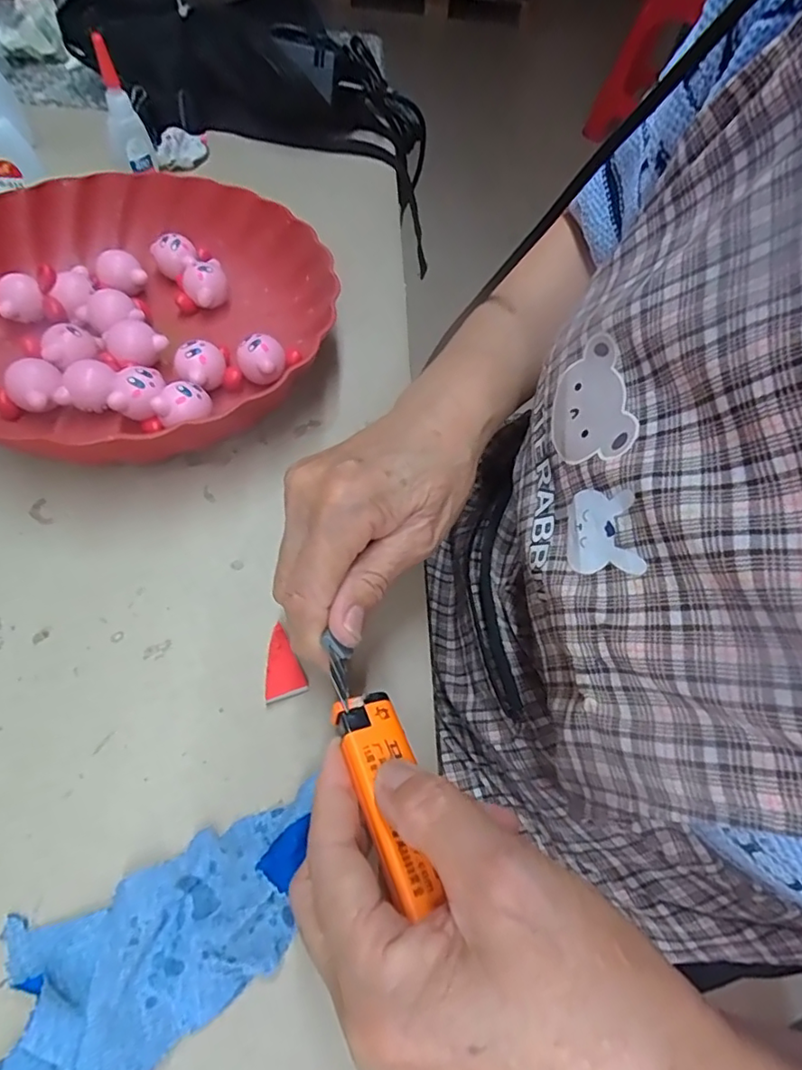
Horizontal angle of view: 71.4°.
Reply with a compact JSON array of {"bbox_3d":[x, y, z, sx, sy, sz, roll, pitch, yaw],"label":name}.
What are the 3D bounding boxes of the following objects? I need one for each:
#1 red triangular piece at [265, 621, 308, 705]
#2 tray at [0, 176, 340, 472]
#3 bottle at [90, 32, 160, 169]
[{"bbox_3d":[-0.057,0.059,0.258,0.018,0.007,0.033,-18,61,-15],"label":"red triangular piece"},{"bbox_3d":[-0.165,-0.139,0.344,0.234,0.048,0.239,22,59,10],"label":"tray"},{"bbox_3d":[-0.211,-0.320,0.427,0.025,0.094,0.025,-8,59,-9],"label":"bottle"}]

